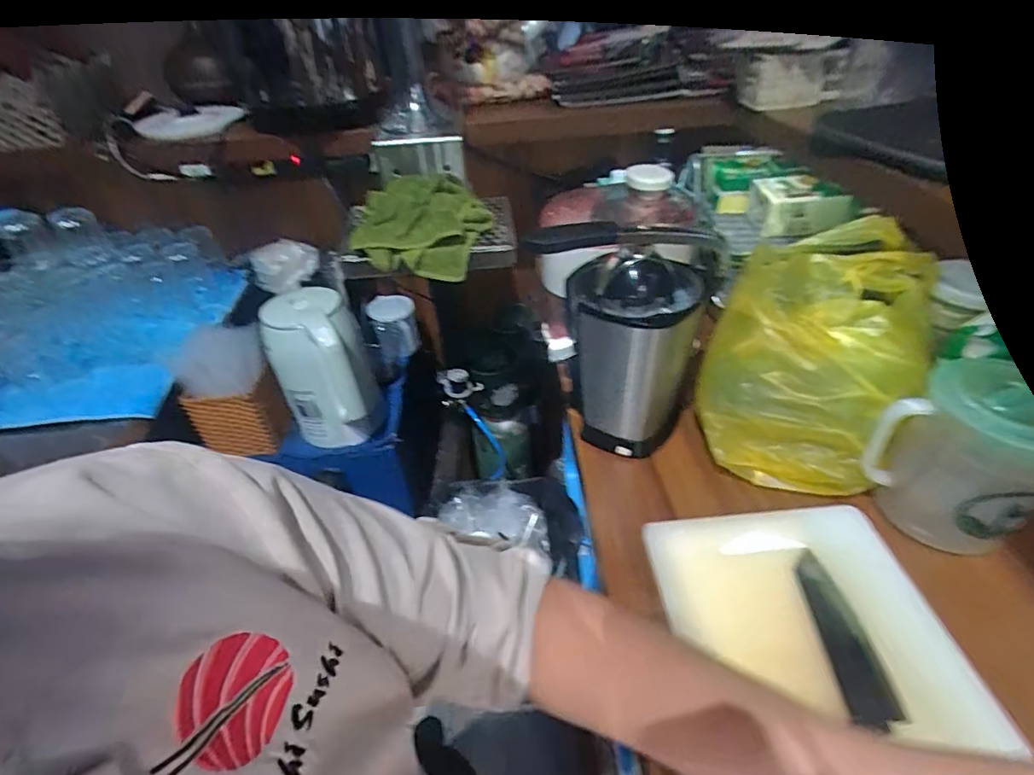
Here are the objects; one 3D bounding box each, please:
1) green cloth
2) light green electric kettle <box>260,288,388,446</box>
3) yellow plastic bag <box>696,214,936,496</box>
[{"bbox_3d":[-0.128,-0.216,0.663,0.186,0.086,0.138,-11,40,-8],"label":"green cloth"},{"bbox_3d":[-0.342,-0.029,0.883,0.156,0.250,0.177,-18,42,-15],"label":"light green electric kettle"},{"bbox_3d":[0.371,-0.043,0.623,0.218,0.200,0.304,20,46,26],"label":"yellow plastic bag"}]

